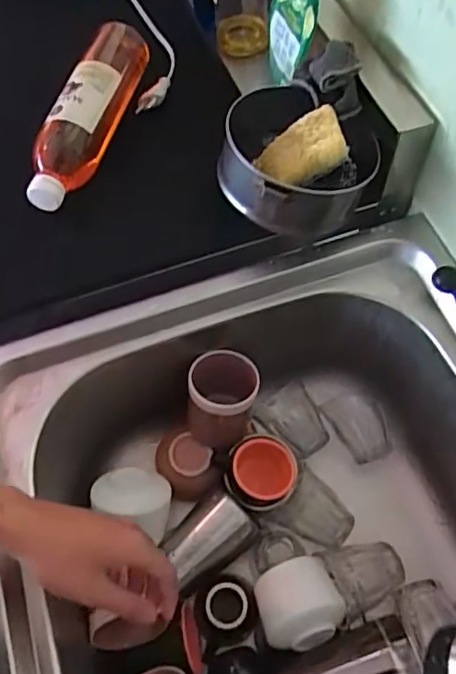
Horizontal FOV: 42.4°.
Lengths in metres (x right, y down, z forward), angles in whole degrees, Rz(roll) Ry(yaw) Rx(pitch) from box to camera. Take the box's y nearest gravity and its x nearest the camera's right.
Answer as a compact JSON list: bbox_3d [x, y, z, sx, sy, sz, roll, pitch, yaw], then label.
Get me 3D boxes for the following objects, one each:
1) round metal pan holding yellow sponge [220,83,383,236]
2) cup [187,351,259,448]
[{"bbox_3d":[0.065,-0.171,0.551,0.141,0.070,0.141,-1,61,2],"label":"round metal pan holding yellow sponge"},{"bbox_3d":[-0.004,0.063,0.609,0.068,0.079,0.081,4,61,5],"label":"cup"}]

